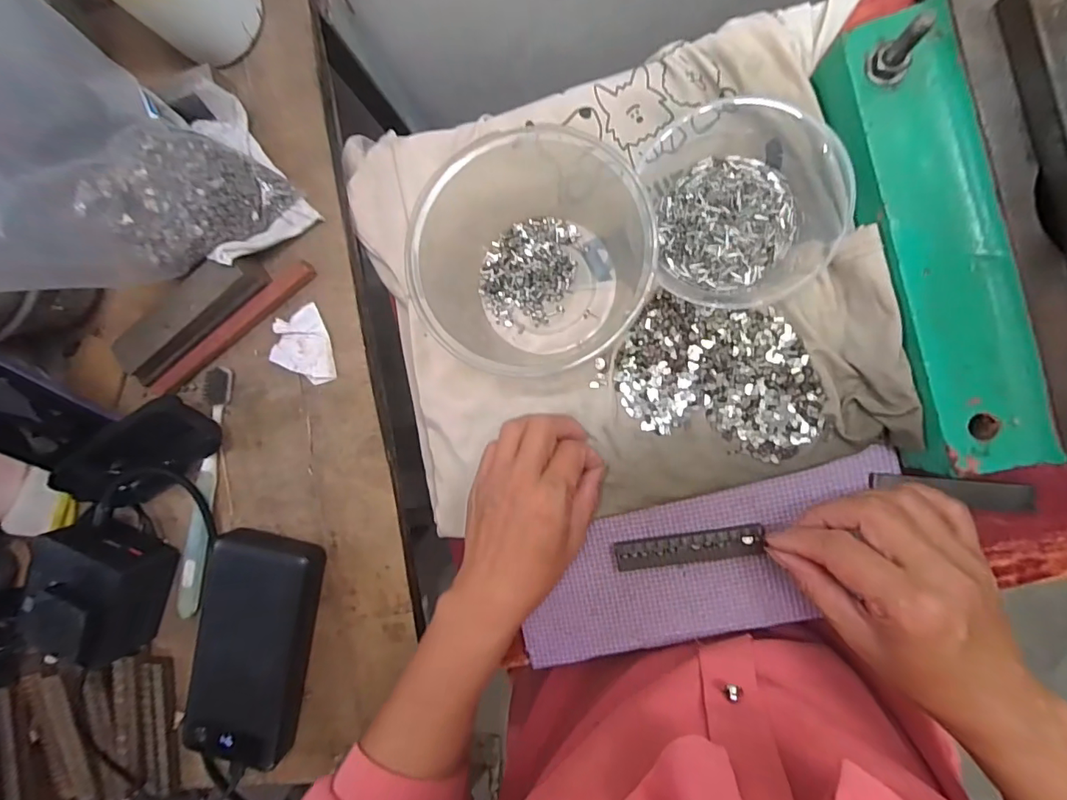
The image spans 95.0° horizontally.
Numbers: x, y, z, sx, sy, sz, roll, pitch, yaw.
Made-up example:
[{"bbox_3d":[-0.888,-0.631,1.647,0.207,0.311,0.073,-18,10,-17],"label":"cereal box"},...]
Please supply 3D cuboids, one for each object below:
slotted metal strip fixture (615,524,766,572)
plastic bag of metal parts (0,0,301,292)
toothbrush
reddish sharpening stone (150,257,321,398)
[{"bbox_3d":[0.104,0.101,0.330,0.095,0.008,0.019,-11,92,9],"label":"slotted metal strip fixture"},{"bbox_3d":[-0.262,-0.143,0.271,0.147,0.156,0.126,43,97,5],"label":"plastic bag of metal parts"},{"bbox_3d":[-0.236,0.067,0.351,0.018,0.011,0.179,10,93,8],"label":"toothbrush"},{"bbox_3d":[-0.212,-0.046,0.339,0.150,0.010,0.014,-37,86,8],"label":"reddish sharpening stone"}]

